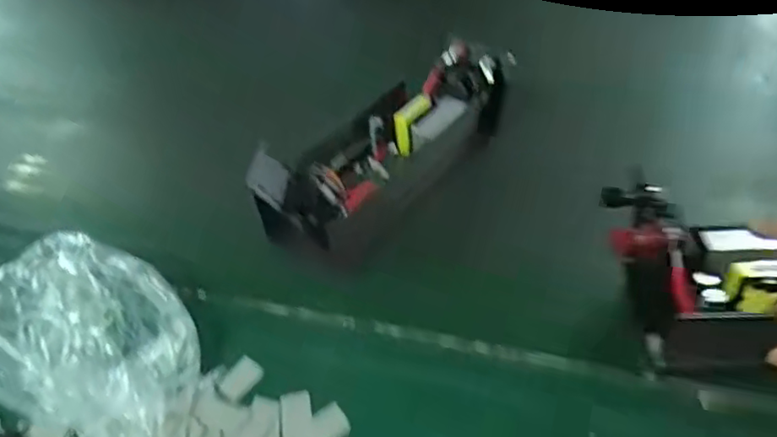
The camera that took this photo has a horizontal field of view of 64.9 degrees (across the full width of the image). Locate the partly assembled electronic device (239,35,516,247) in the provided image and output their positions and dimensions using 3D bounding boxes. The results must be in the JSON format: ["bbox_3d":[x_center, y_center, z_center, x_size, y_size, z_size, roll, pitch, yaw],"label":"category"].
[{"bbox_3d":[-0.010,-0.087,0.635,0.115,0.096,0.318,26,52,32],"label":"partly assembled electronic device"}]

